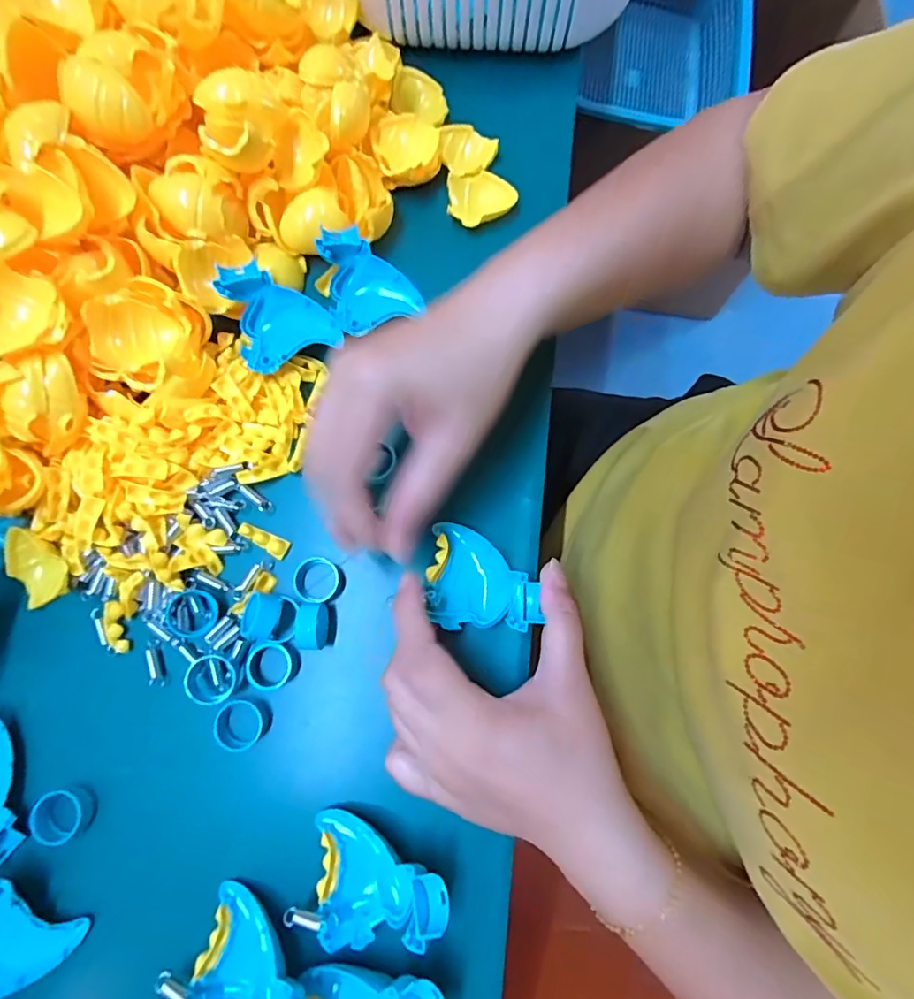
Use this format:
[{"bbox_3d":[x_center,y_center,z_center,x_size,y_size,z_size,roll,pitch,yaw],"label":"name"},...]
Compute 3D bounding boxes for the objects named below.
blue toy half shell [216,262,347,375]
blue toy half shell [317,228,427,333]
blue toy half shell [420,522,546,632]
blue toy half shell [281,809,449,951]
[{"bbox_3d":[-0.110,-0.114,0.311,0.056,0.025,0.065,-27,79,-5],"label":"blue toy half shell"},{"bbox_3d":[-0.058,-0.141,0.324,0.052,0.029,0.061,-28,80,-6],"label":"blue toy half shell"},{"bbox_3d":[0.014,0.044,0.285,0.061,0.028,0.055,13,78,3],"label":"blue toy half shell"},{"bbox_3d":[-0.043,0.193,0.249,0.072,0.031,0.050,20,79,4],"label":"blue toy half shell"}]

